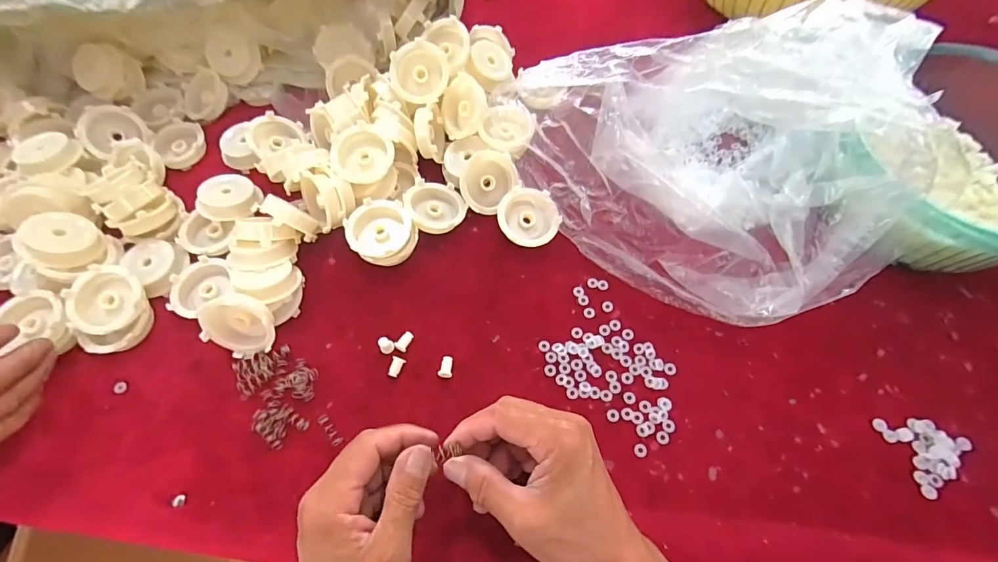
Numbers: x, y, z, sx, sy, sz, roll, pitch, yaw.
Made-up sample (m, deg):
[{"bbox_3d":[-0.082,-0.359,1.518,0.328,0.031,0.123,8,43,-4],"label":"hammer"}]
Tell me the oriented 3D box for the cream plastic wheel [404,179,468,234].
[{"bbox_3d":[-0.060,-0.073,0.422,0.055,0.023,0.057,0,64,1],"label":"cream plastic wheel"}]

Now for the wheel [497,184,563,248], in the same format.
[{"bbox_3d":[0.028,-0.061,0.416,0.057,0.015,0.057,1,82,-7],"label":"wheel"}]

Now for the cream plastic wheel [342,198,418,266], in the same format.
[{"bbox_3d":[-0.110,-0.044,0.411,0.059,0.028,0.061,0,64,1],"label":"cream plastic wheel"}]

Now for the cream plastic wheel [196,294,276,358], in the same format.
[{"bbox_3d":[-0.221,0.039,0.367,0.058,0.056,0.014,10,22,-9],"label":"cream plastic wheel"}]

